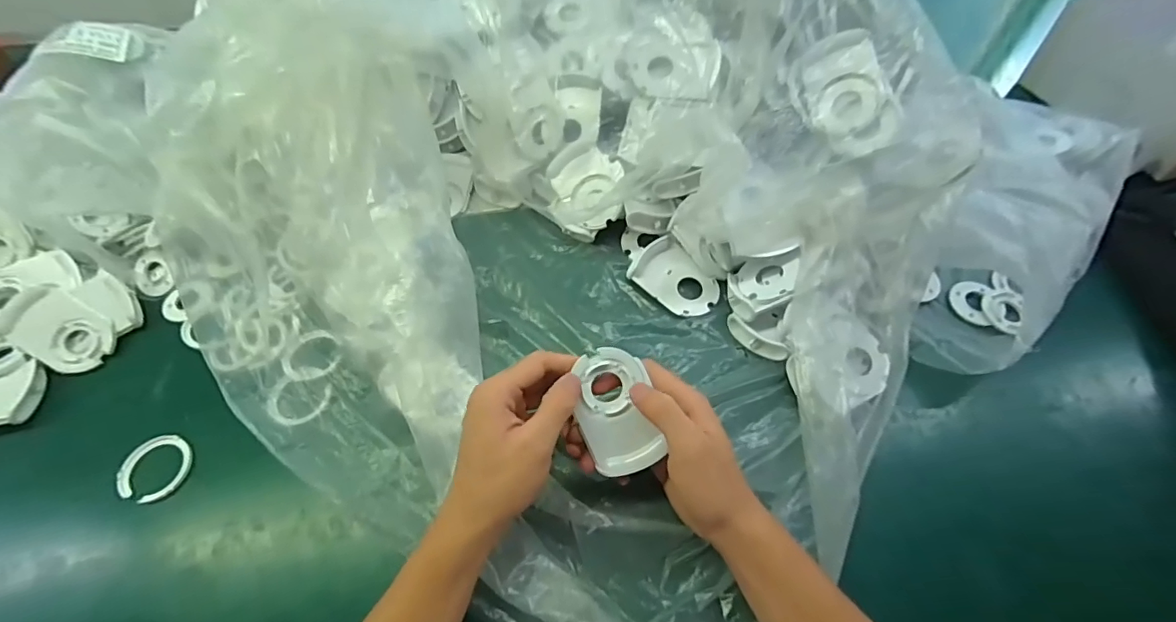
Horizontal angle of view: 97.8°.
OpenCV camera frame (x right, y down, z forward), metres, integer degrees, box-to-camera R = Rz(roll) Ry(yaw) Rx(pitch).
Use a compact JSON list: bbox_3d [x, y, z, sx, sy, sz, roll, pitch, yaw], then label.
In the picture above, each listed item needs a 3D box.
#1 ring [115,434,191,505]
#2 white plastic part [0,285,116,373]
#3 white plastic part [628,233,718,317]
[{"bbox_3d":[-0.340,0.123,0.402,0.050,0.004,0.049,0,62,-1],"label":"ring"},{"bbox_3d":[-0.465,0.017,0.459,0.088,0.015,0.062,34,75,-1],"label":"white plastic part"},{"bbox_3d":[0.081,-0.029,0.473,0.080,0.017,0.056,40,68,18],"label":"white plastic part"}]

